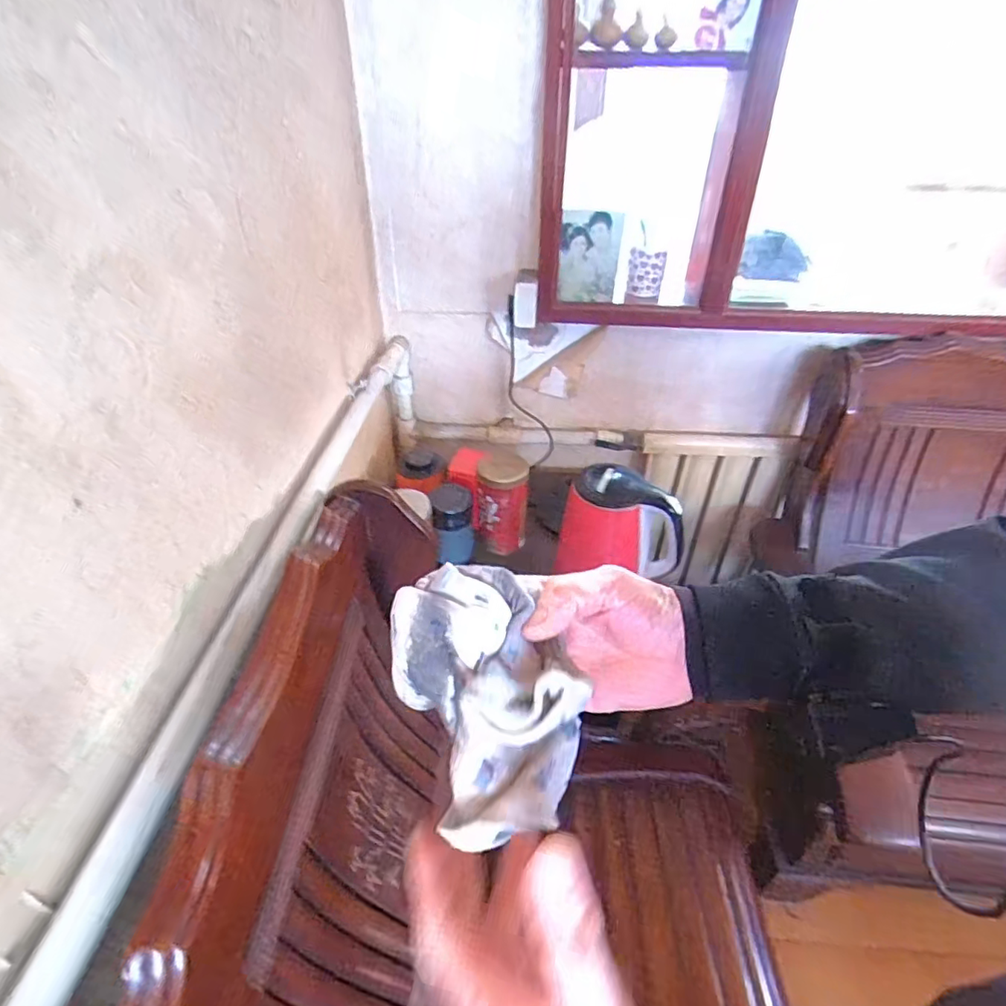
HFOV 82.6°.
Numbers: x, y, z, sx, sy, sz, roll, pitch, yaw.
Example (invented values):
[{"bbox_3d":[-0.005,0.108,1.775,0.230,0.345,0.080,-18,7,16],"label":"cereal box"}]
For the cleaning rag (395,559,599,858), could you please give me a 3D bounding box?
[{"bbox_3d":[-0.008,0.101,0.312,0.089,0.069,0.124,-10,39,-13],"label":"cleaning rag"}]

